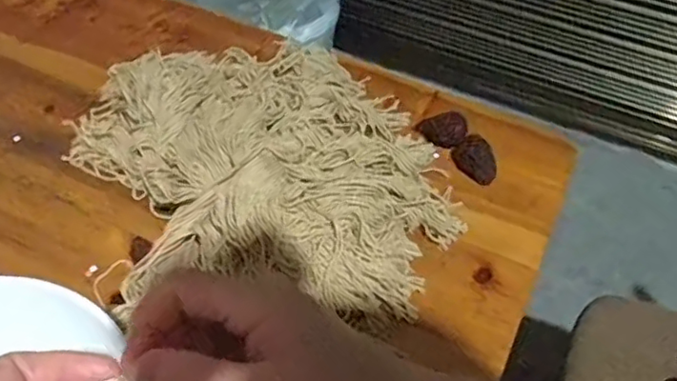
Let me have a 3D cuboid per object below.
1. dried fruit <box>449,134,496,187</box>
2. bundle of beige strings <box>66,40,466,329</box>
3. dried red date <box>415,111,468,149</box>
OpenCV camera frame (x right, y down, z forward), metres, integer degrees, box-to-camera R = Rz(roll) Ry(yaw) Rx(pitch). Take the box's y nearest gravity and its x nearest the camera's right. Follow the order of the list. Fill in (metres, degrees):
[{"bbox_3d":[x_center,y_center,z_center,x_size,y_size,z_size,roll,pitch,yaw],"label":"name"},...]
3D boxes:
[{"bbox_3d":[0.122,-0.028,0.520,0.028,0.022,0.043,-21,54,-19],"label":"dried fruit"},{"bbox_3d":[-0.061,-0.019,0.479,0.301,0.060,0.301,-9,51,-10],"label":"bundle of beige strings"},{"bbox_3d":[0.095,-0.057,0.540,0.044,0.026,0.023,16,51,10],"label":"dried red date"}]

